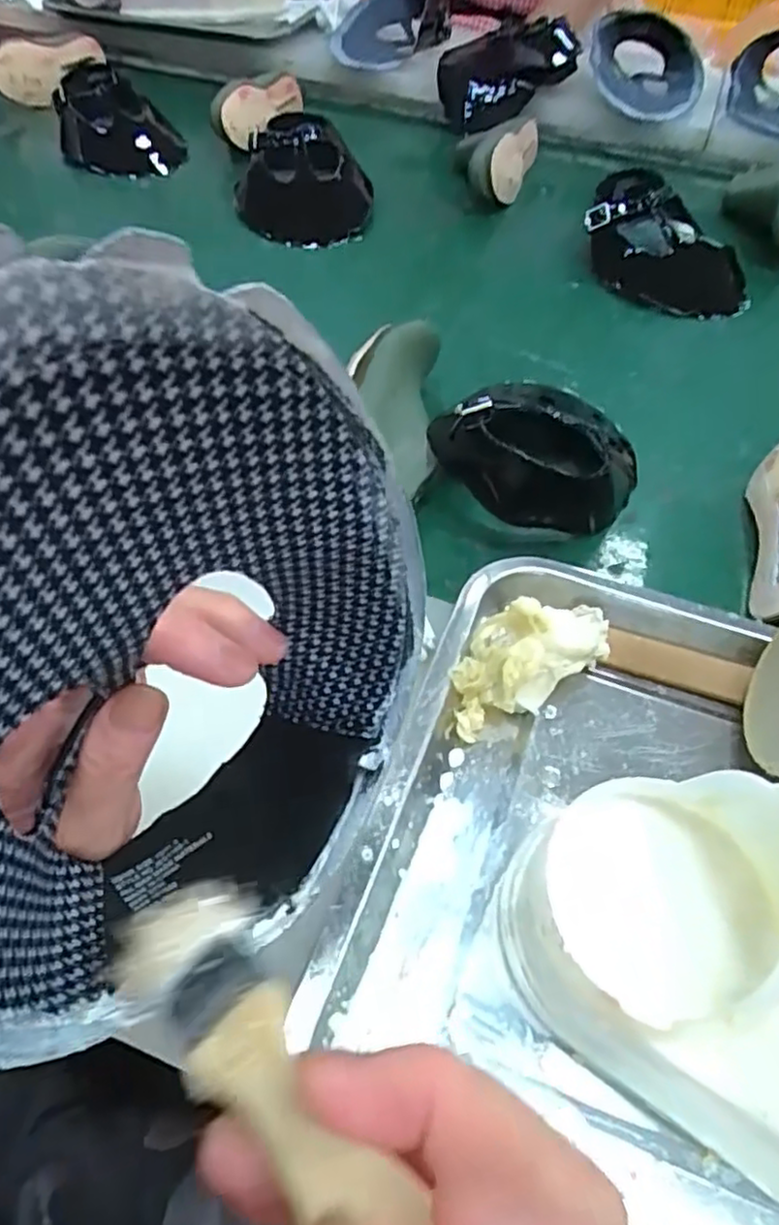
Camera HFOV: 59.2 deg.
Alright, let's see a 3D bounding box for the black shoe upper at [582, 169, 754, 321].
[{"bbox_3d":[0.268,-0.352,0.661,0.165,0.066,0.140,23,56,14],"label":"black shoe upper"}]

